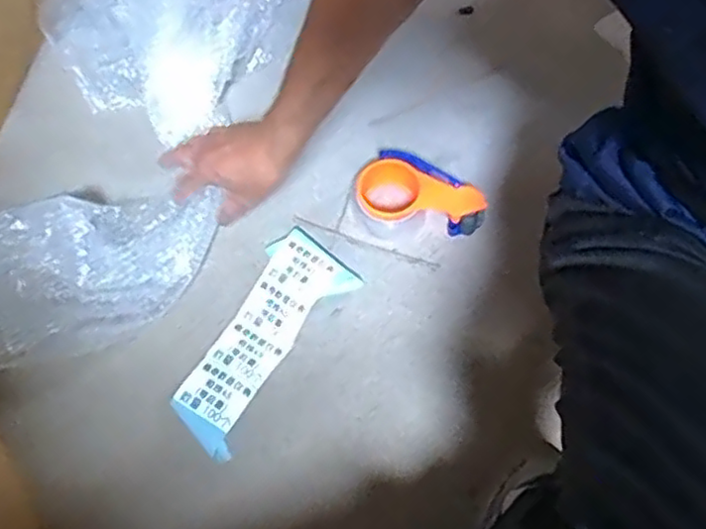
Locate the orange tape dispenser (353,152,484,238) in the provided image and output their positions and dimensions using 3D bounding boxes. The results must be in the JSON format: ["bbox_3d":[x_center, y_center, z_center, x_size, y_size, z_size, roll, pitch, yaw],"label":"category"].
[{"bbox_3d":[0.072,-0.077,0.830,0.167,0.060,0.102,34,72,13],"label":"orange tape dispenser"}]

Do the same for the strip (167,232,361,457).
[{"bbox_3d":[-0.112,0.086,0.783,0.111,0.028,0.263,35,72,14],"label":"strip"}]

